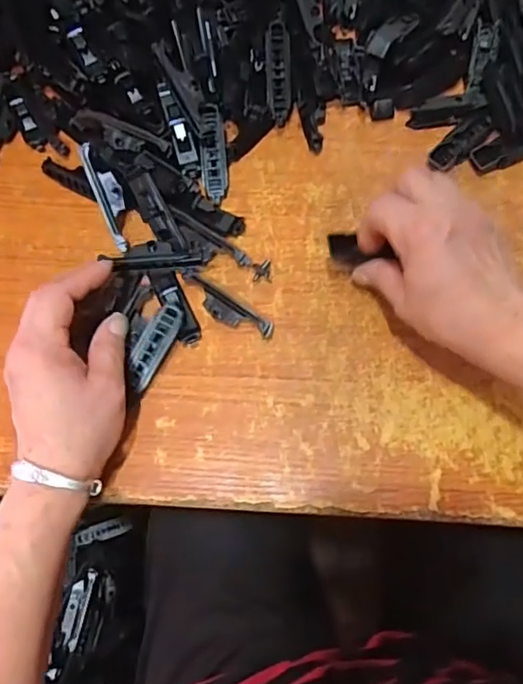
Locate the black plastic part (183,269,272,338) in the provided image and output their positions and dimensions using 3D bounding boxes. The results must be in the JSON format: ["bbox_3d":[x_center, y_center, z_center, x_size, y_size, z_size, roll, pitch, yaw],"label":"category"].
[{"bbox_3d":[-0.025,-0.026,0.410,0.074,0.016,0.021,32,77,11],"label":"black plastic part"}]

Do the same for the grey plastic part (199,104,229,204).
[{"bbox_3d":[-0.038,-0.148,0.444,0.020,0.014,0.074,-3,95,1],"label":"grey plastic part"}]

